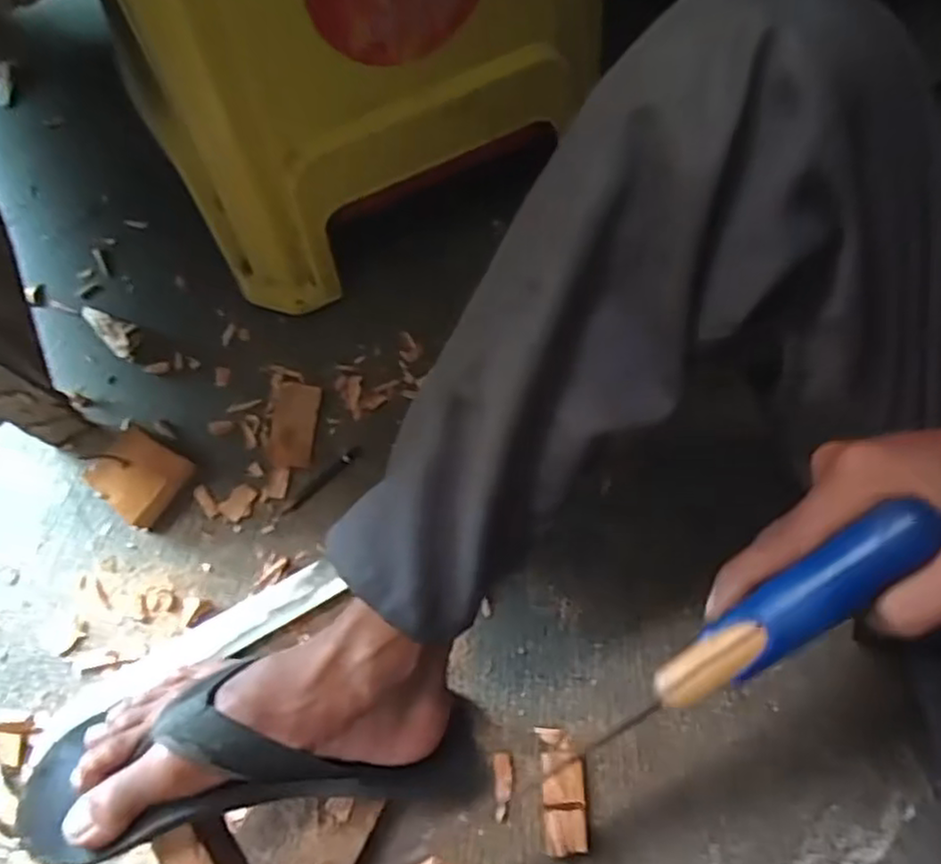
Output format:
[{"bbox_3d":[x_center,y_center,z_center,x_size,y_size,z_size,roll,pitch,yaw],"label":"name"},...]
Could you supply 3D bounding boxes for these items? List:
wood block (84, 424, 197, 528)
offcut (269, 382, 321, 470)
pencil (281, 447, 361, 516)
[{"bbox_3d":[-0.270,0.036,0.576,0.062,0.035,0.062,33,75,11],"label":"wood block"},{"bbox_3d":[-0.151,-0.007,0.598,0.039,0.008,0.072,5,83,-4],"label":"offcut"},{"bbox_3d":[-0.123,0.041,0.584,0.011,0.005,0.082,43,77,14],"label":"pencil"}]

